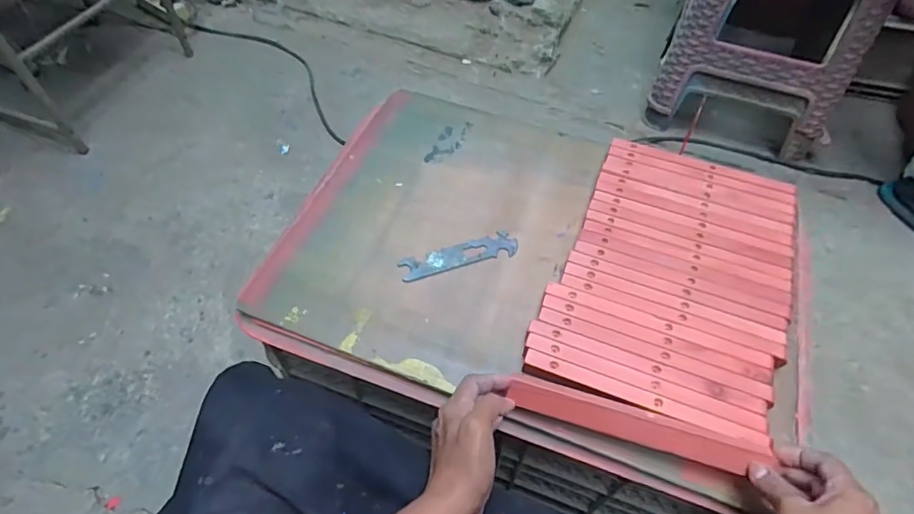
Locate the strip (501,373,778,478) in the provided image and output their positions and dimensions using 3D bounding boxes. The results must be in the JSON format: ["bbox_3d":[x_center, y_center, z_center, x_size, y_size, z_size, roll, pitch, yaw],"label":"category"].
[{"bbox_3d":[0.157,0.148,0.462,0.218,0.018,0.030,15,57,7],"label":"strip"}]

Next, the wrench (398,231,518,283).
[{"bbox_3d":[0.003,-0.002,0.592,0.134,0.007,0.032,-17,57,-11],"label":"wrench"}]

